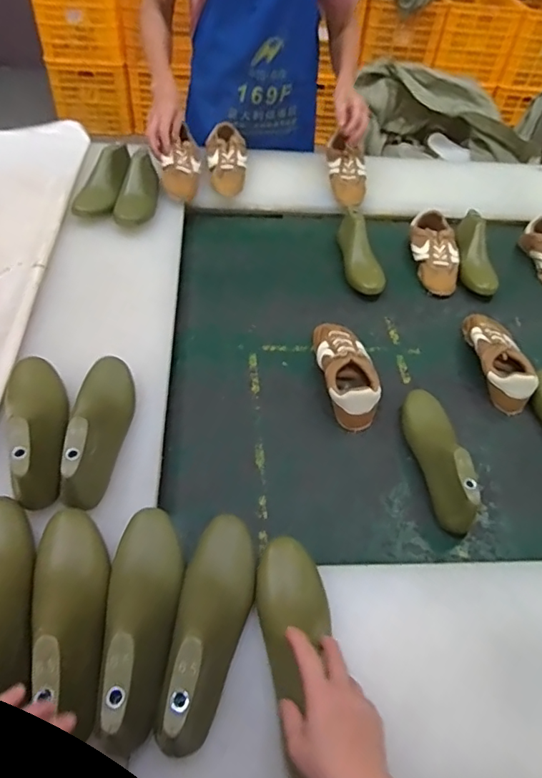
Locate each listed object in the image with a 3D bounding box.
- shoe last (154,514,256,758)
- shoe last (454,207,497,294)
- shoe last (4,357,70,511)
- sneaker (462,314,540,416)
[{"bbox_3d":[-0.059,0.234,0.527,0.077,0.074,0.238,6,50,-1],"label":"shoe last"},{"bbox_3d":[0.441,-0.295,1.099,0.076,0.077,0.226,8,48,2],"label":"shoe last"},{"bbox_3d":[-0.319,0.034,0.674,0.081,0.074,0.244,-13,53,-16],"label":"shoe last"},{"bbox_3d":[0.406,-0.063,0.910,0.086,0.072,0.210,4,48,-2],"label":"sneaker"}]

